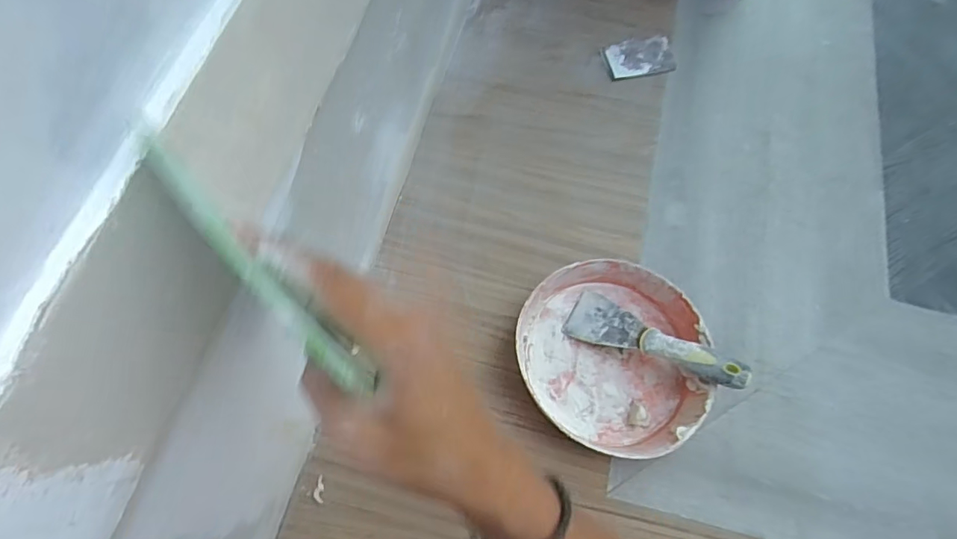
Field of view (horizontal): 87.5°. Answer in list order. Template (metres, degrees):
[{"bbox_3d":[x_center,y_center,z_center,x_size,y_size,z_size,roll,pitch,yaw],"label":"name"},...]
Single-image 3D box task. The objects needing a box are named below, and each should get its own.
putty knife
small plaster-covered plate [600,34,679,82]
[{"bbox_3d":[0.188,0.079,0.540,0.190,0.016,0.057,21,66,36],"label":"putty knife"},{"bbox_3d":[0.236,-0.312,0.735,0.104,0.006,0.064,-11,68,-5],"label":"small plaster-covered plate"}]

